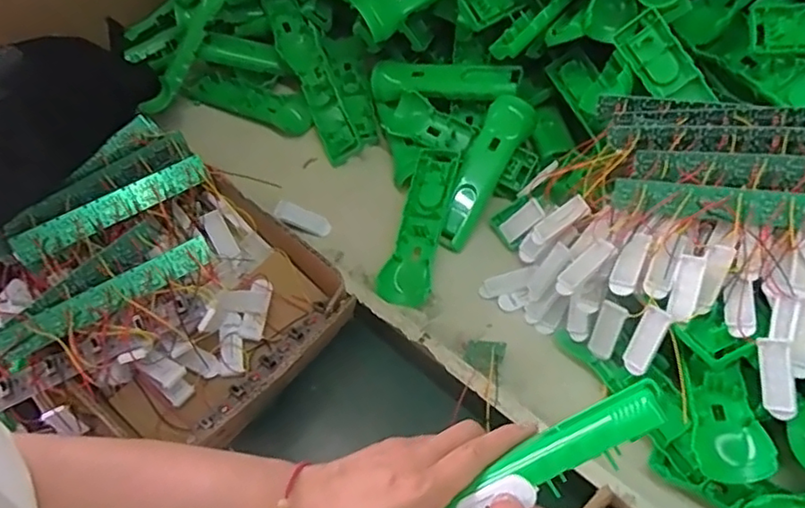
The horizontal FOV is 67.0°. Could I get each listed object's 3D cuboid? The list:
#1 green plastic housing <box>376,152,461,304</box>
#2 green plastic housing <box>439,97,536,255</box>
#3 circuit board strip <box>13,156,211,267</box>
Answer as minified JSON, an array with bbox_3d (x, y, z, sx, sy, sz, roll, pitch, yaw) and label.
[{"bbox_3d":[0.019,-0.031,0.596,0.046,0.025,0.168,12,71,10],"label":"green plastic housing"},{"bbox_3d":[0.083,-0.084,0.619,0.044,0.028,0.171,25,84,17],"label":"green plastic housing"},{"bbox_3d":[-0.244,-0.041,0.521,0.165,0.026,0.008,-36,27,-33],"label":"circuit board strip"}]

